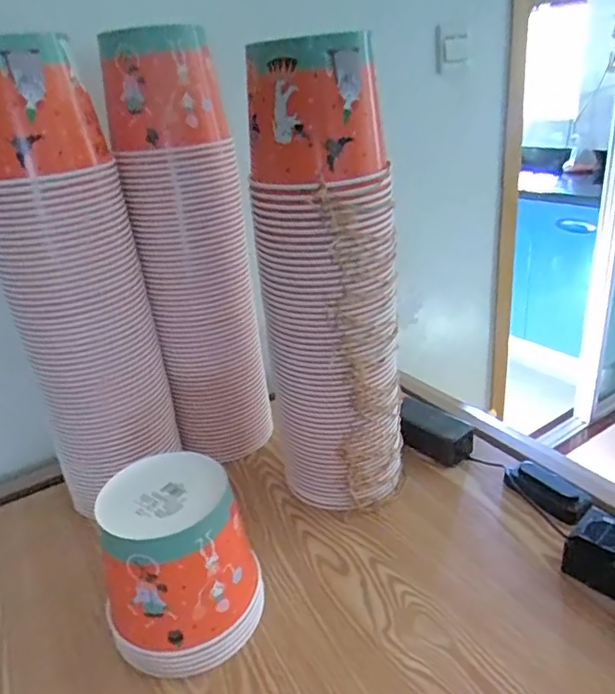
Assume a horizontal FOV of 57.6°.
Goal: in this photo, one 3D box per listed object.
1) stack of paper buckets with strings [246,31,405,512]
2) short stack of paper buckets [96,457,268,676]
[{"bbox_3d":[0.026,-0.058,0.691,0.159,0.557,0.154,-5,26,1],"label":"stack of paper buckets with strings"},{"bbox_3d":[-0.128,0.219,0.580,0.145,0.166,0.139,-11,26,-13],"label":"short stack of paper buckets"}]

